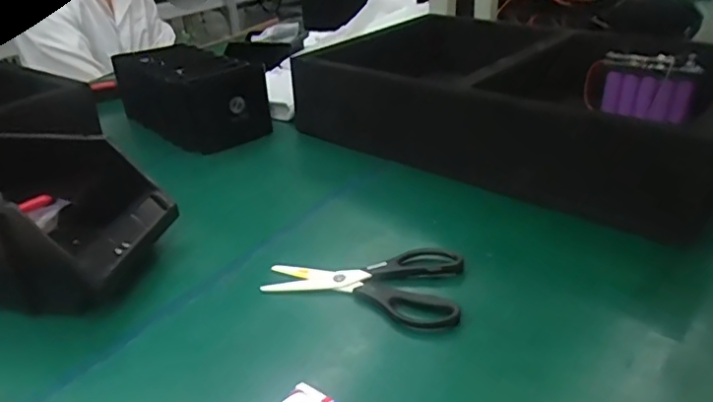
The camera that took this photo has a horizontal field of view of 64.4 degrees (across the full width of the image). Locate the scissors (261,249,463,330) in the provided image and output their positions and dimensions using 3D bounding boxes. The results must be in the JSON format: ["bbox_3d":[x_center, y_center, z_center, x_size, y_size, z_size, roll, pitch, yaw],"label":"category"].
[{"bbox_3d":[0.006,0.074,0.536,0.182,0.011,0.100,4,29,13],"label":"scissors"}]

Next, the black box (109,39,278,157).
[{"bbox_3d":[-0.265,-0.169,0.895,0.132,0.102,0.251,-27,36,-36],"label":"black box"}]

